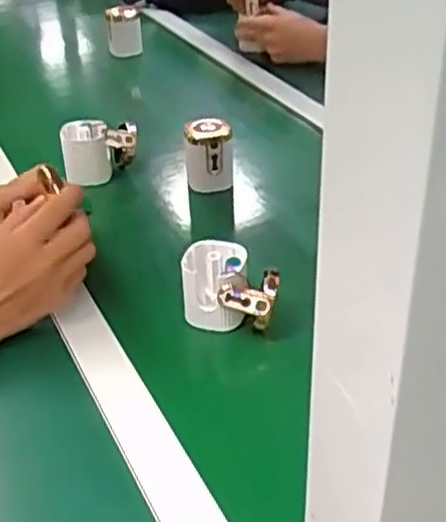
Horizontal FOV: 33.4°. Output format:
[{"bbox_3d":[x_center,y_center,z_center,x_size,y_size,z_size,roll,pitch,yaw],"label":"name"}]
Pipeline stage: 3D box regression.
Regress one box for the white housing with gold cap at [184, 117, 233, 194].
[{"bbox_3d":[-0.016,-0.126,0.890,0.059,0.078,0.060,-3,39,-4],"label":"white housing with gold cap"}]

